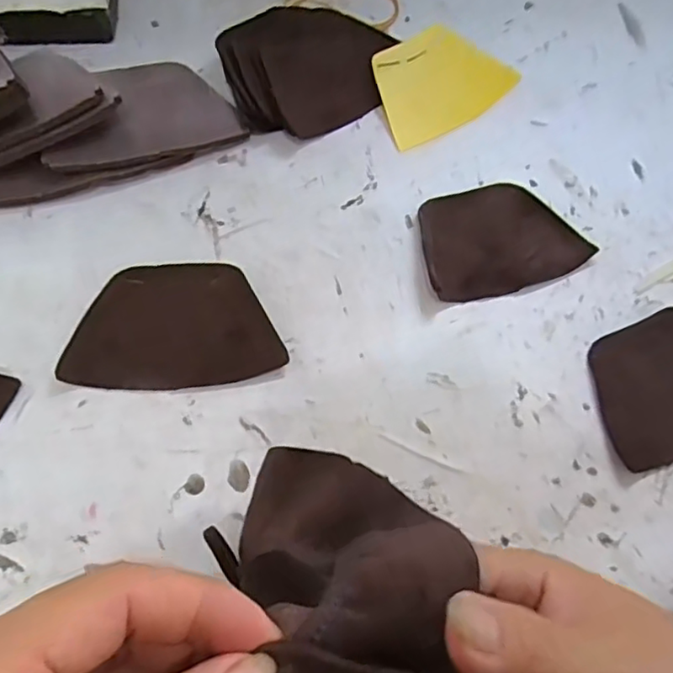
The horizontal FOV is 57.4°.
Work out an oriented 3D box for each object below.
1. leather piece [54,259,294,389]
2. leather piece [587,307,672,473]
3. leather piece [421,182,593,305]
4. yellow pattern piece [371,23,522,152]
[{"bbox_3d":[-0.085,-0.007,0.326,0.106,0.008,0.071,-4,63,-6],"label":"leather piece"},{"bbox_3d":[0.182,0.022,0.328,0.101,0.006,0.072,-22,66,-14],"label":"leather piece"},{"bbox_3d":[0.093,-0.061,0.362,0.101,0.014,0.072,-17,65,-12],"label":"leather piece"},{"bbox_3d":[0.072,-0.177,0.423,0.110,0.006,0.071,-32,84,-21],"label":"yellow pattern piece"}]

